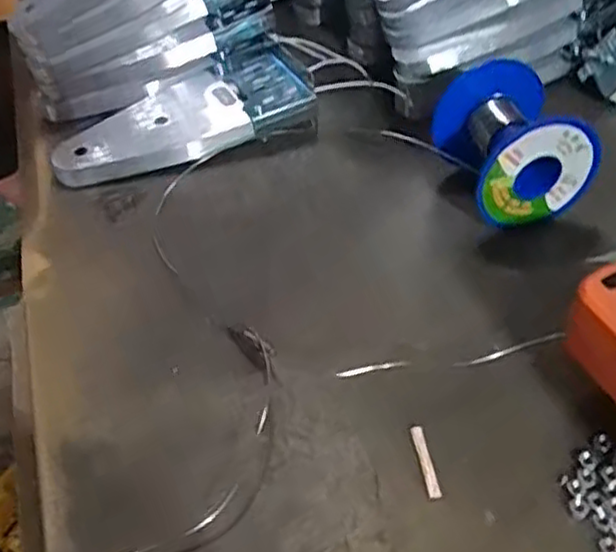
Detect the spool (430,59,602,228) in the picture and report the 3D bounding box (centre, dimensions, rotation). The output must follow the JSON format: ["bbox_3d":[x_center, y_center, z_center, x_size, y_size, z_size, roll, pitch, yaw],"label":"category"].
[{"bbox_3d":[0.109,-0.069,0.383,0.064,0.063,0.069,-14,46,-10],"label":"spool"}]

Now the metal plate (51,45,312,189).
[{"bbox_3d":[-0.078,-0.098,0.456,0.162,0.028,0.077,-23,48,-18],"label":"metal plate"}]

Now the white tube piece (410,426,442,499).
[{"bbox_3d":[0.046,0.072,0.281,0.005,0.004,0.030,-8,45,-4],"label":"white tube piece"}]

